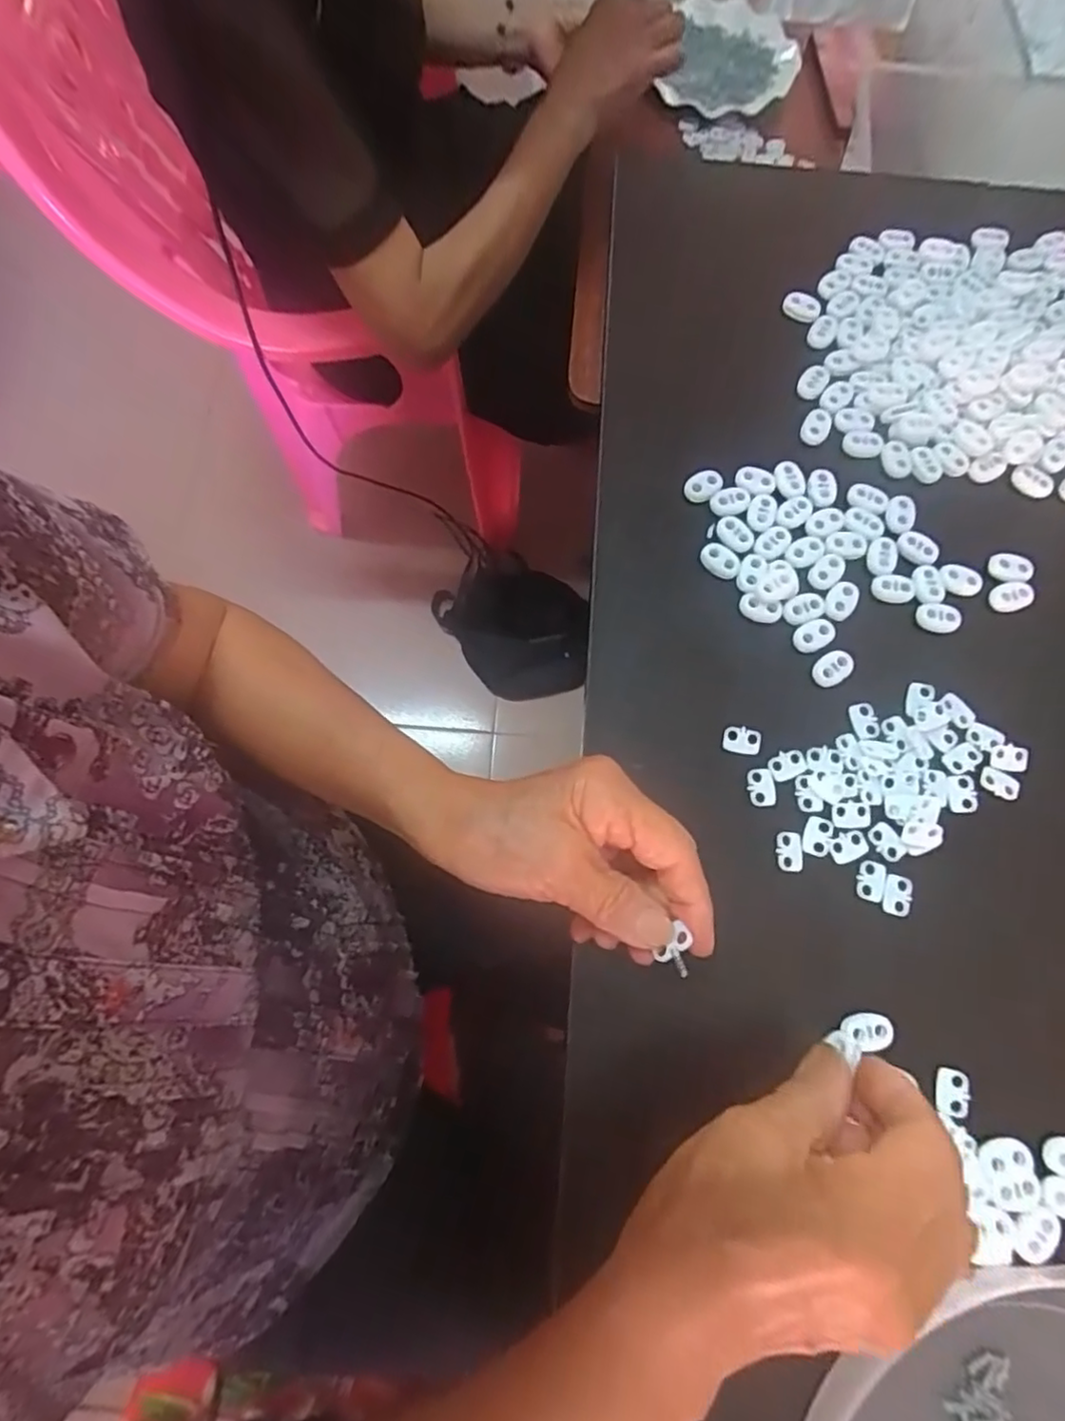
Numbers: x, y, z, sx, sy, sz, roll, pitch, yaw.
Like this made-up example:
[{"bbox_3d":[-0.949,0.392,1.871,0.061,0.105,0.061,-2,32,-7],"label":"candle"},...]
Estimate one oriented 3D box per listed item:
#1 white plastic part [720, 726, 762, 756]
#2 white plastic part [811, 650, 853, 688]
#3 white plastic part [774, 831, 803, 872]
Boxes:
[{"bbox_3d":[0.106,0.015,0.325,0.019,0.004,0.013,16,77,3],"label":"white plastic part"},{"bbox_3d":[0.157,-0.022,0.334,0.022,0.004,0.017,-35,79,-9],"label":"white plastic part"},{"bbox_3d":[0.125,0.069,0.311,0.013,0.004,0.019,0,76,-1],"label":"white plastic part"}]

